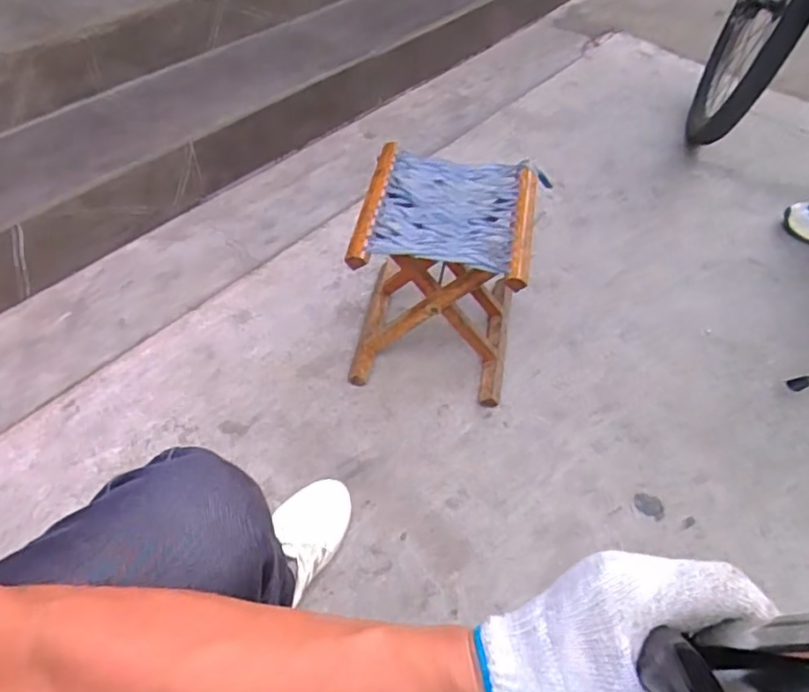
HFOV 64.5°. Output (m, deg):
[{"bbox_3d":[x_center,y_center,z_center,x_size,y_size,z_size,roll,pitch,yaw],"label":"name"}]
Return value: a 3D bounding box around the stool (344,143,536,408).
[{"bbox_3d":[0.061,-0.115,1.069,0.261,0.287,0.284,10,50,8],"label":"stool"}]

